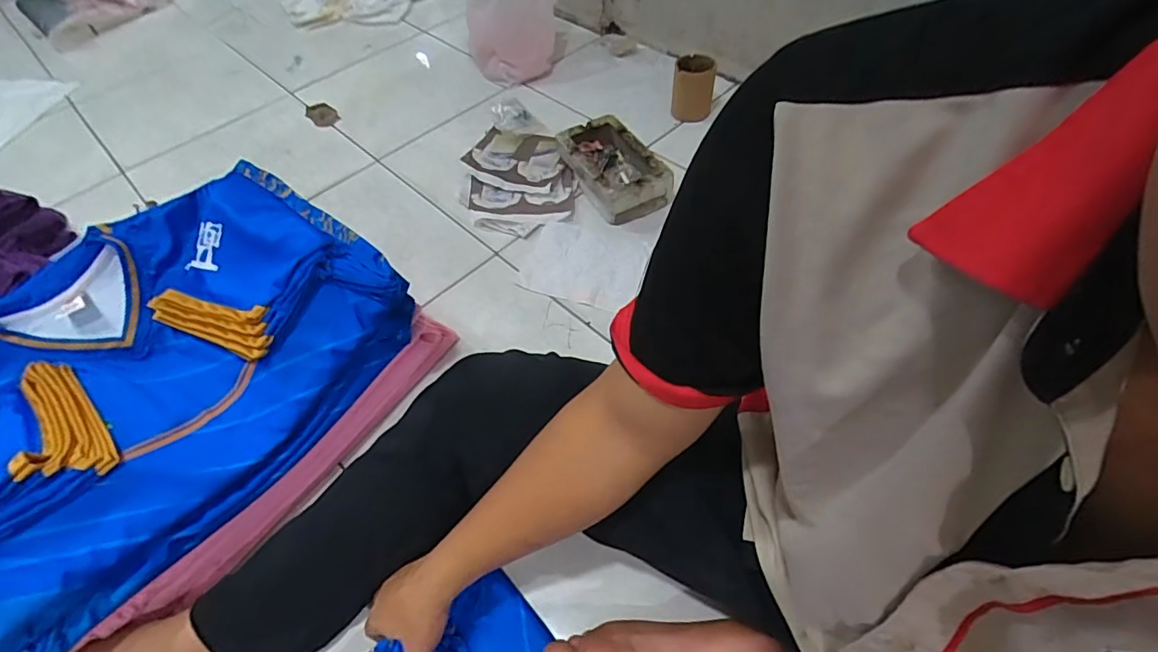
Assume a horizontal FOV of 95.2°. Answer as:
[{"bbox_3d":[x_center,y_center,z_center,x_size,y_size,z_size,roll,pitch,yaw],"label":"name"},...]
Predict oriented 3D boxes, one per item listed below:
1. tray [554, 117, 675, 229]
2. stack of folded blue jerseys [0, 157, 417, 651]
[{"bbox_3d":[0.065,-0.298,1.010,0.133,0.091,0.241,-27,58,-13],"label":"tray"},{"bbox_3d":[-0.486,0.055,0.629,0.336,0.150,0.504,30,63,22],"label":"stack of folded blue jerseys"}]

